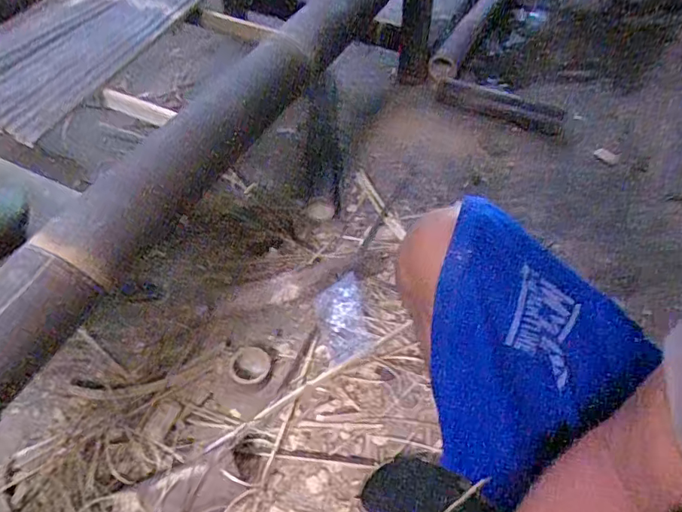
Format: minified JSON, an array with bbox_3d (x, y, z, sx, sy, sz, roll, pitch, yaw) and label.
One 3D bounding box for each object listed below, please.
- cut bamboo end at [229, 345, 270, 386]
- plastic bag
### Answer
[{"bbox_3d":[-0.140,0.167,0.758,0.055,0.018,0.062,31,57,20],"label":"cut bamboo end"},{"bbox_3d":[0.007,0.101,0.813,0.086,0.041,0.132,-16,54,-14],"label":"plastic bag"}]

